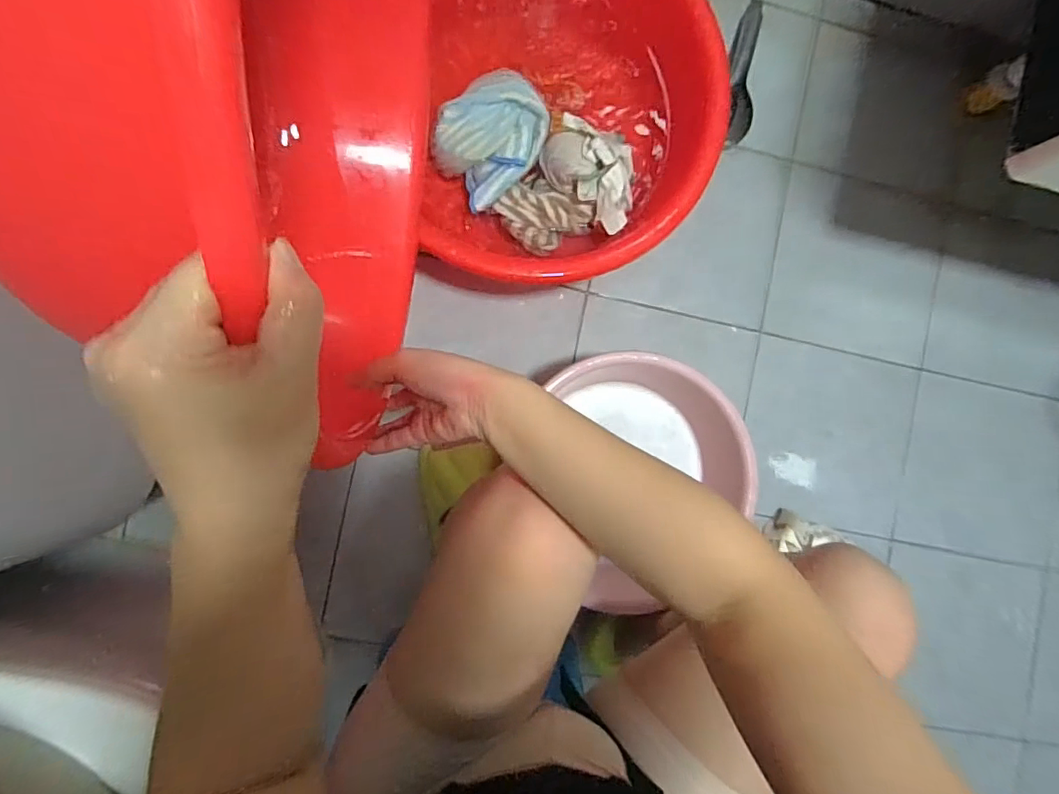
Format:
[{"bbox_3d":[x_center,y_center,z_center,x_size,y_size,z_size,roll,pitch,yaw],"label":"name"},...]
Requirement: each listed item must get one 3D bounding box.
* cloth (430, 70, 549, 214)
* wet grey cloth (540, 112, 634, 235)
[{"bbox_3d":[-0.053,-0.381,0.753,0.183,0.043,0.141,-43,95,-4],"label":"cloth"},{"bbox_3d":[0.092,-0.316,0.726,0.134,0.061,0.164,-7,92,-5],"label":"wet grey cloth"}]

